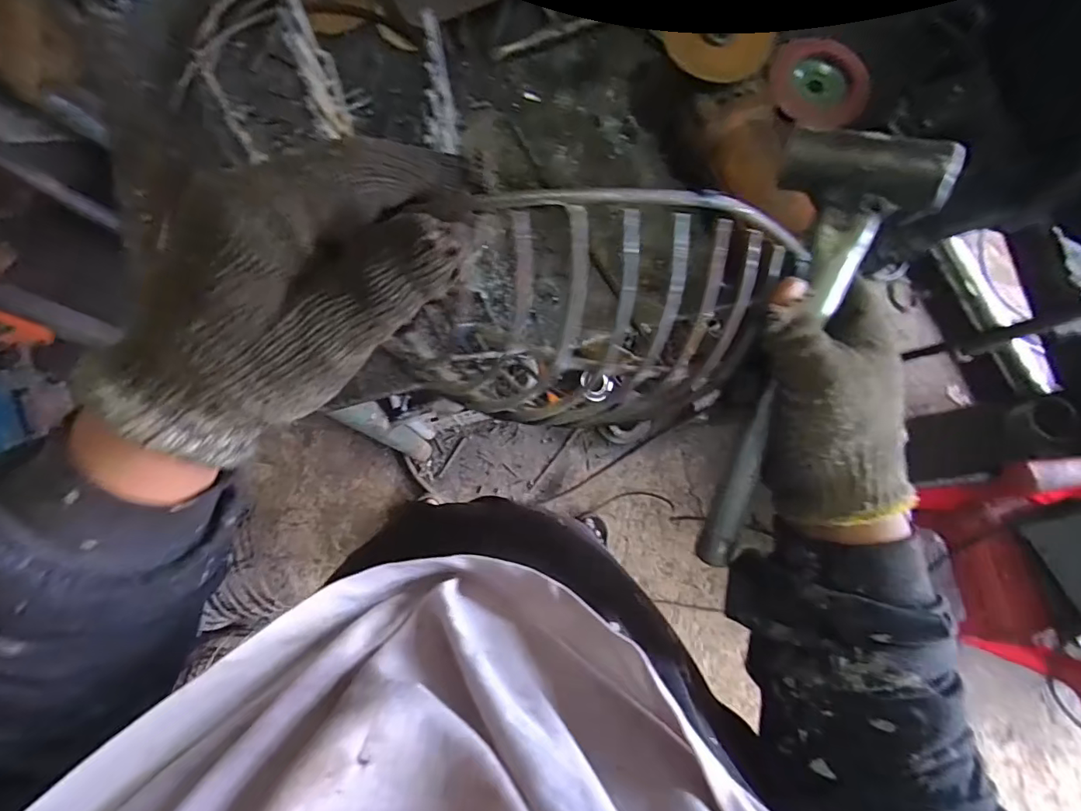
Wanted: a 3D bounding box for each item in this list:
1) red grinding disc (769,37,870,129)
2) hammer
[{"bbox_3d":[0.262,-0.303,0.484,0.091,0.013,0.083,0,81,-3],"label":"red grinding disc"},{"bbox_3d":[0.127,-0.014,0.278,0.064,0.028,0.239,14,111,-1],"label":"hammer"}]

